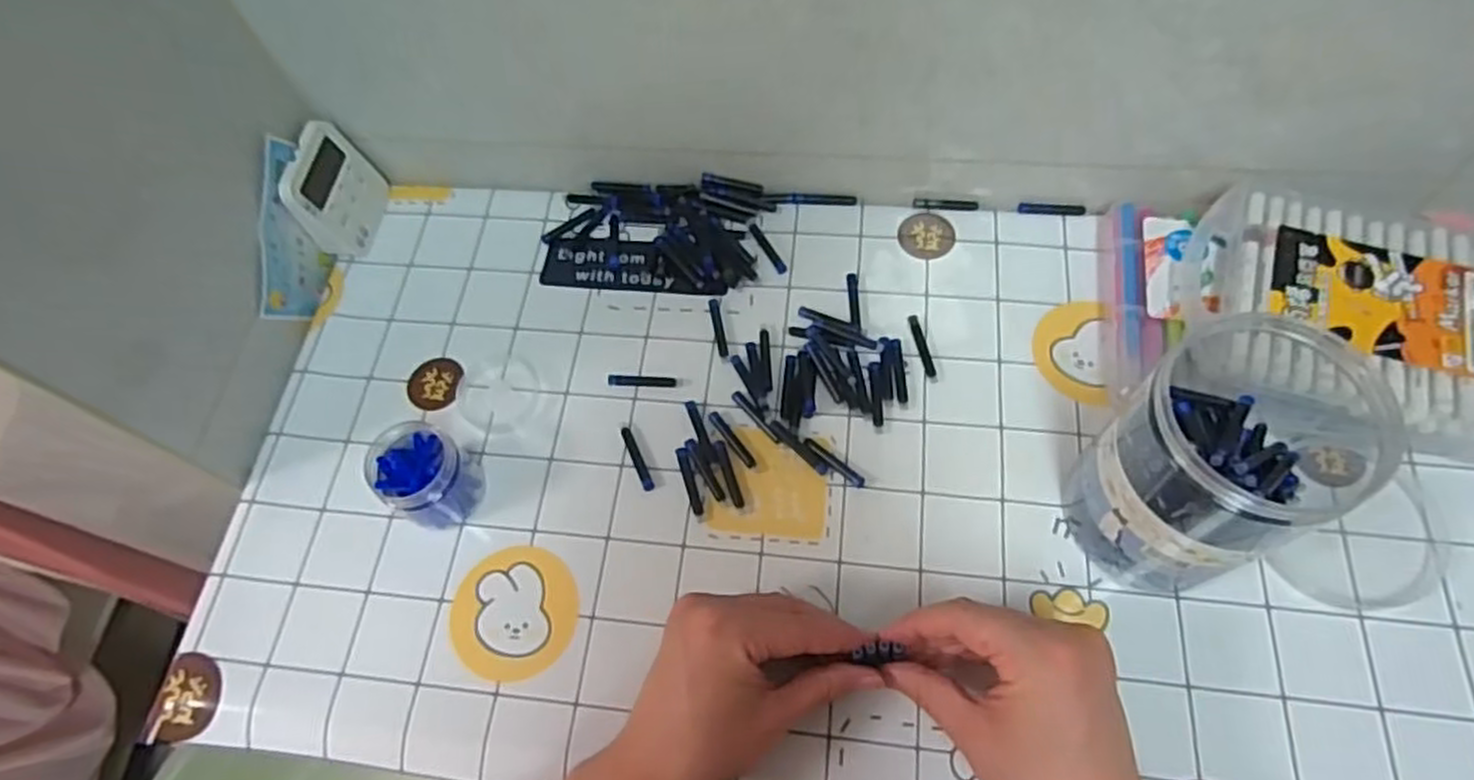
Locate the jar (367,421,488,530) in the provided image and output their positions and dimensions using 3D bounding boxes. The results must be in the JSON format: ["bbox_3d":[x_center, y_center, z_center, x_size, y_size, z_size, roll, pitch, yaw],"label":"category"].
[{"bbox_3d":[-0.190,0.053,0.485,0.052,0.055,0.050,-1,63,3],"label":"jar"}]

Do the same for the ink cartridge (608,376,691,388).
[{"bbox_3d":[-0.060,-0.006,0.535,0.055,0.004,0.008,2,64,4],"label":"ink cartridge"}]

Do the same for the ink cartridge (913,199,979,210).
[{"bbox_3d":[0.155,-0.138,0.587,0.047,0.006,0.006,3,64,5],"label":"ink cartridge"}]

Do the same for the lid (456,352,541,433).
[{"bbox_3d":[-0.163,0.000,0.542,0.054,0.004,0.061,-27,65,-10],"label":"lid"}]

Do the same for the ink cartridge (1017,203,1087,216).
[{"bbox_3d":[0.229,-0.133,0.576,0.047,0.007,0.007,4,64,5],"label":"ink cartridge"}]

